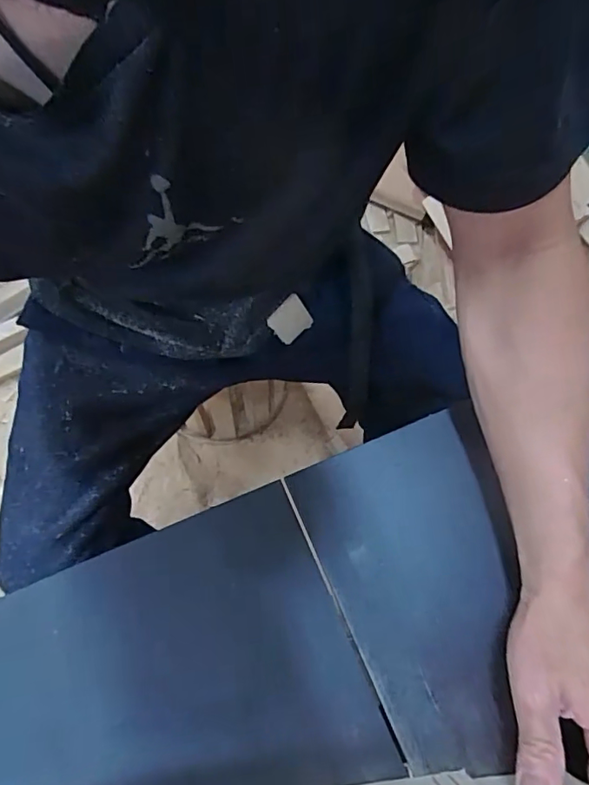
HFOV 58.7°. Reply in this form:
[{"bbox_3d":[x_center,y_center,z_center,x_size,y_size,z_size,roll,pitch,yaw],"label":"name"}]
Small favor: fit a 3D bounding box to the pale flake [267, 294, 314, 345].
[{"bbox_3d":[-0.004,-0.075,0.551,0.043,0.048,0.005,-42,46,-2],"label":"pale flake"}]

